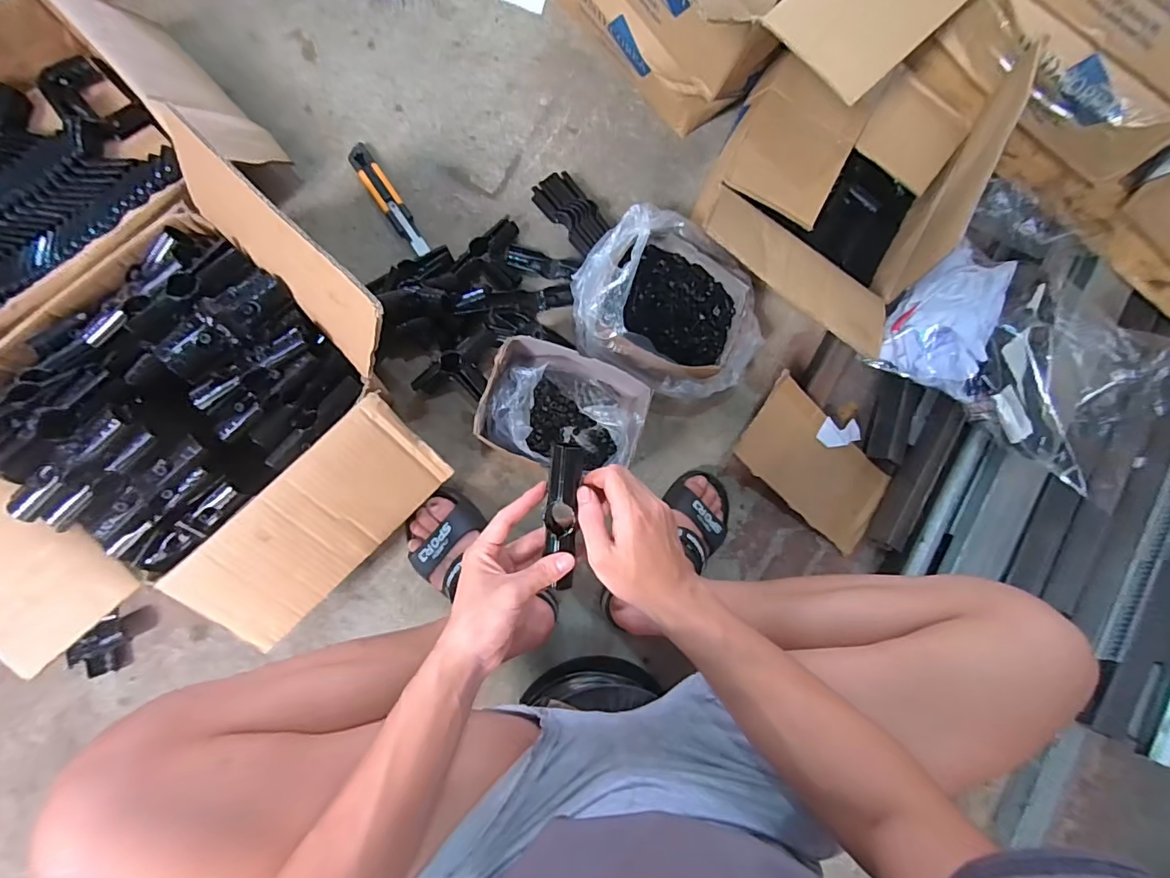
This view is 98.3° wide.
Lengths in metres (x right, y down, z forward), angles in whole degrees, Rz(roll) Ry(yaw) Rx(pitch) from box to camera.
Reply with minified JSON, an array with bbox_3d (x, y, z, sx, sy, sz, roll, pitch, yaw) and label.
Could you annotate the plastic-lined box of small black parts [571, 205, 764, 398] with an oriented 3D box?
[{"bbox_3d":[0.116,-0.175,0.713,0.268,0.125,0.213,34,82,-5],"label":"plastic-lined box of small black parts"}]

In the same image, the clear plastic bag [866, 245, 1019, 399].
[{"bbox_3d":[0.535,-0.187,0.733,0.131,0.096,0.211,26,83,-6],"label":"clear plastic bag"}]

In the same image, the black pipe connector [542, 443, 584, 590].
[{"bbox_3d":[-0.020,0.069,0.462,0.031,0.029,0.129,2,96,-9],"label":"black pipe connector"}]

